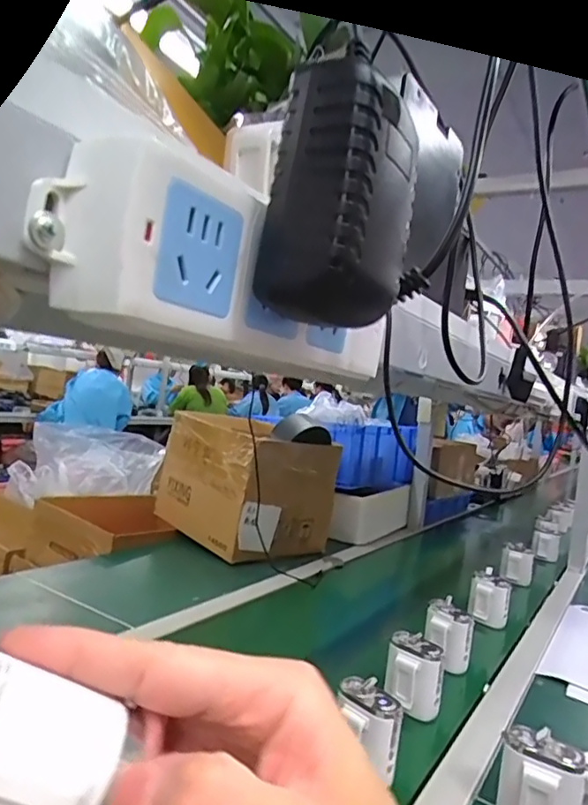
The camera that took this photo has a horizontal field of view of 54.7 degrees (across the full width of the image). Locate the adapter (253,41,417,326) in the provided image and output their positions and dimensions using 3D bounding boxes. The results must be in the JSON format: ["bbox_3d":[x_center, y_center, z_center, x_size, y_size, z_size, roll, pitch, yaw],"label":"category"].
[{"bbox_3d":[0.016,-0.066,0.187,0.038,0.076,0.042,9,2,25],"label":"adapter"}]

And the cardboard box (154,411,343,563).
[{"bbox_3d":[-0.102,0.199,1.361,0.303,0.269,0.364,6,2,-45],"label":"cardboard box"}]

